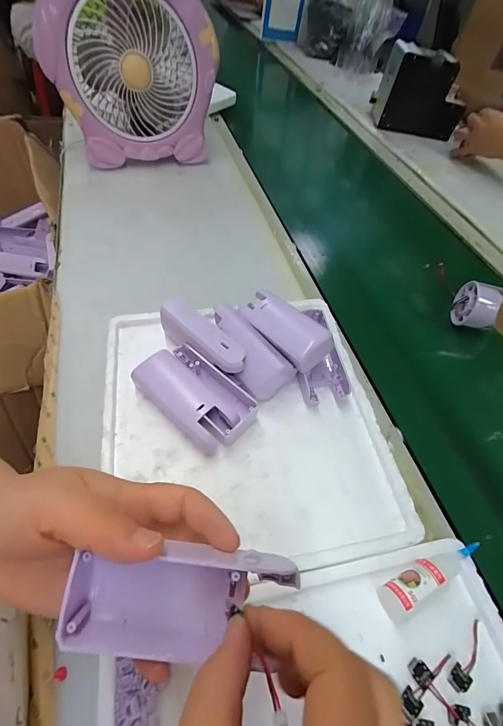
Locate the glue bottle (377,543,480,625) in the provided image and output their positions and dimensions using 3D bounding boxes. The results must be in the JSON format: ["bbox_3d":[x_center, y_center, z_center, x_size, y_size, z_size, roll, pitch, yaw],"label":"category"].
[{"bbox_3d":[0.133,0.153,0.253,0.086,0.019,0.023,-24,59,-22],"label":"glue bottle"}]

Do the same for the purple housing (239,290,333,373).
[{"bbox_3d":[0.032,-0.040,0.344,0.042,0.025,0.101,-31,64,-25],"label":"purple housing"}]

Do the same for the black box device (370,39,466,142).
[{"bbox_3d":[0.399,-0.632,0.807,0.179,0.144,0.128,6,54,-2],"label":"black box device"}]

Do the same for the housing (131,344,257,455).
[{"bbox_3d":[-0.053,0.031,0.323,0.109,0.032,0.065,40,59,22],"label":"housing"}]

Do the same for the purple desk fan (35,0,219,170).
[{"bbox_3d":[-0.192,-0.483,0.557,0.256,0.270,0.138,-10,57,-14],"label":"purple desk fan"}]

